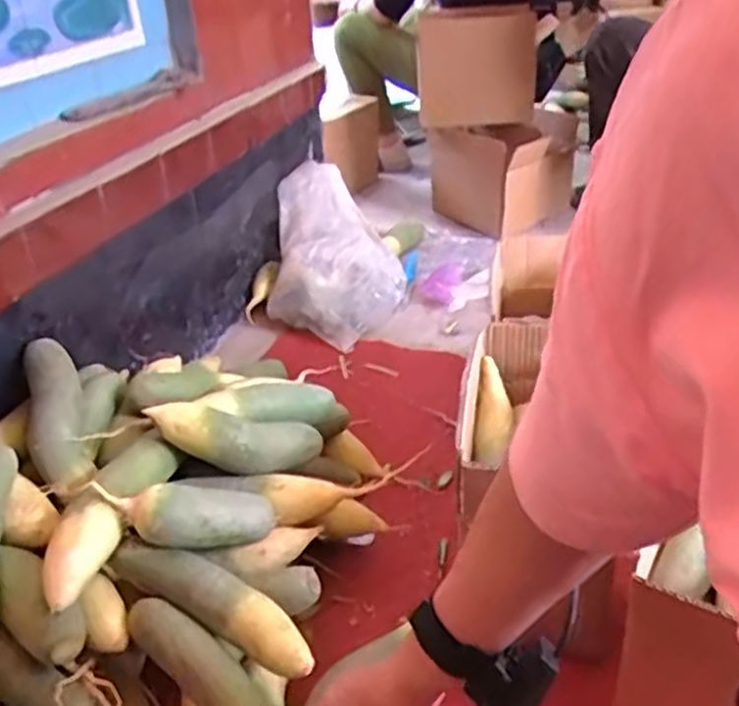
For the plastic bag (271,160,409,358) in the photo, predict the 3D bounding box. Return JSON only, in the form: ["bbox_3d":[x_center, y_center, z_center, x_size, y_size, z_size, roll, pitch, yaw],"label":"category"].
[{"bbox_3d":[-0.062,-0.226,1.528,0.265,0.207,0.470,0,31,5],"label":"plastic bag"}]

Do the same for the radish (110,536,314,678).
[{"bbox_3d":[-0.150,0.239,0.703,0.219,0.047,0.049,16,35,29],"label":"radish"}]

